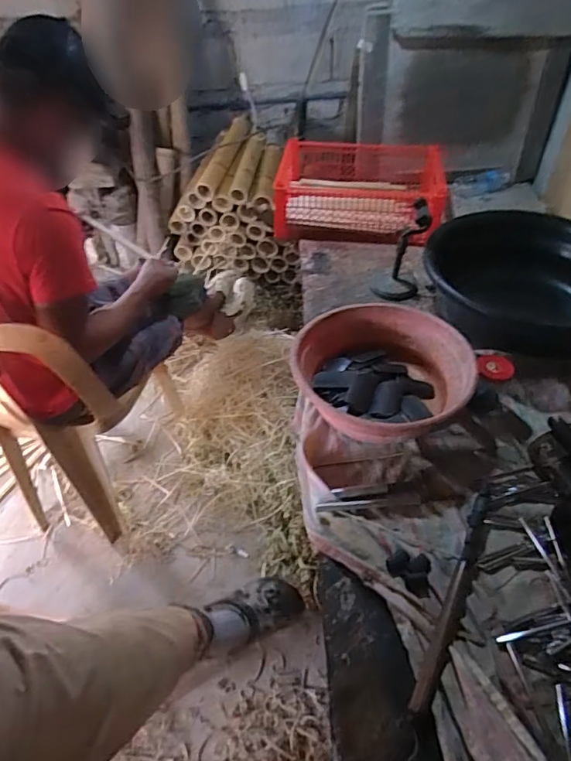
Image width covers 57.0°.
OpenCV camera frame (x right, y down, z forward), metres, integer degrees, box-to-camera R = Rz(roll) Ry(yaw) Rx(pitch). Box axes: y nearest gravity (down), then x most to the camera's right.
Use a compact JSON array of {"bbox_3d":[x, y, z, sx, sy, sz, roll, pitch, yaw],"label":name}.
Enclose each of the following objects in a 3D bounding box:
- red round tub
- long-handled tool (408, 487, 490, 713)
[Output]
[{"bbox_3d":[0.171,-0.012,0.949,0.299,0.089,0.293,1,44,-1],"label":"red round tub"},{"bbox_3d":[0.237,0.284,0.726,0.027,0.018,0.339,21,47,19],"label":"long-handled tool"}]

